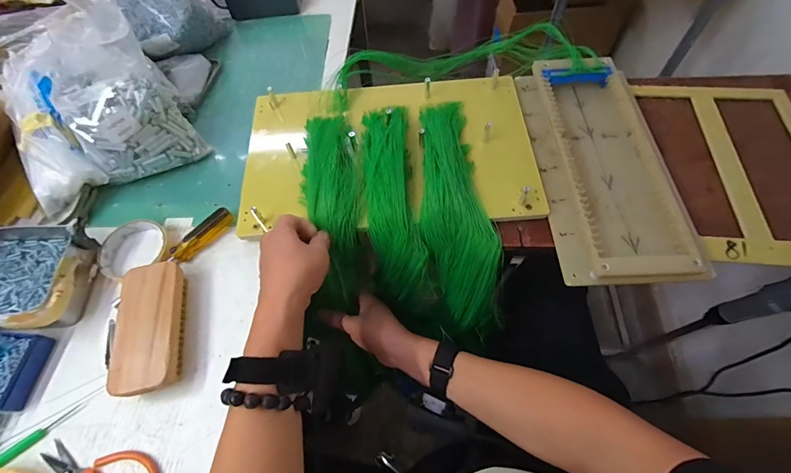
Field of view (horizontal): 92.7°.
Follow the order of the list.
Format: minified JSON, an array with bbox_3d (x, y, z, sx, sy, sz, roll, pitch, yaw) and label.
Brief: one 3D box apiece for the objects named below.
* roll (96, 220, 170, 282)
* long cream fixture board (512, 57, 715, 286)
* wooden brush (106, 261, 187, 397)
[{"bbox_3d":[-0.327,0.012,0.477,0.084,0.021,0.078,-1,63,1],"label":"roll"},{"bbox_3d":[0.265,-0.100,0.484,0.158,0.037,0.337,-2,62,0],"label":"long cream fixture board"},{"bbox_3d":[-0.269,0.100,0.416,0.061,0.032,0.137,-11,63,-4],"label":"wooden brush"}]

